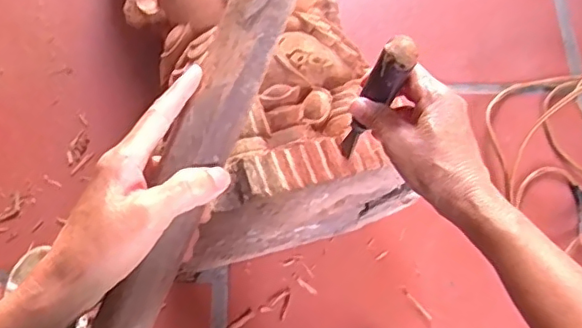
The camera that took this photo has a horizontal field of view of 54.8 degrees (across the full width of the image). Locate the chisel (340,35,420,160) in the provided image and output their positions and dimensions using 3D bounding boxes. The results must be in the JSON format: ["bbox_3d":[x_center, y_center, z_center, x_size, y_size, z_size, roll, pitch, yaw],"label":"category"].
[{"bbox_3d":[0.065,-0.047,0.458,0.025,0.150,0.022,26,61,2],"label":"chisel"}]

